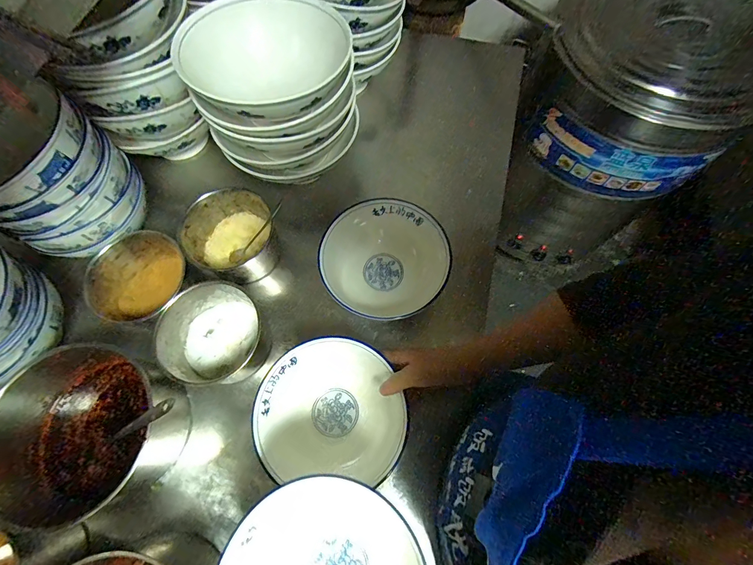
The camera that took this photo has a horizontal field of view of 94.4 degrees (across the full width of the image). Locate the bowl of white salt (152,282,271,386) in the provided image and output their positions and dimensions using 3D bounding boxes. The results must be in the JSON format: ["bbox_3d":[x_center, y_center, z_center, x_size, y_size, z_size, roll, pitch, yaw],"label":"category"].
[{"bbox_3d":[-0.252,0.080,0.540,0.127,0.092,0.139,0,70,0],"label":"bowl of white salt"}]

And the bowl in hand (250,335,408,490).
[{"bbox_3d":[-0.058,0.170,0.487,0.194,0.075,0.180,0,70,0],"label":"bowl in hand"}]

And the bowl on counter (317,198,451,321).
[{"bbox_3d":[0.008,-0.034,0.577,0.195,0.093,0.182,0,70,0],"label":"bowl on counter"}]

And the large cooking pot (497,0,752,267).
[{"bbox_3d":[0.628,-0.390,1.028,0.435,0.718,0.458,0,70,0],"label":"large cooking pot"}]

